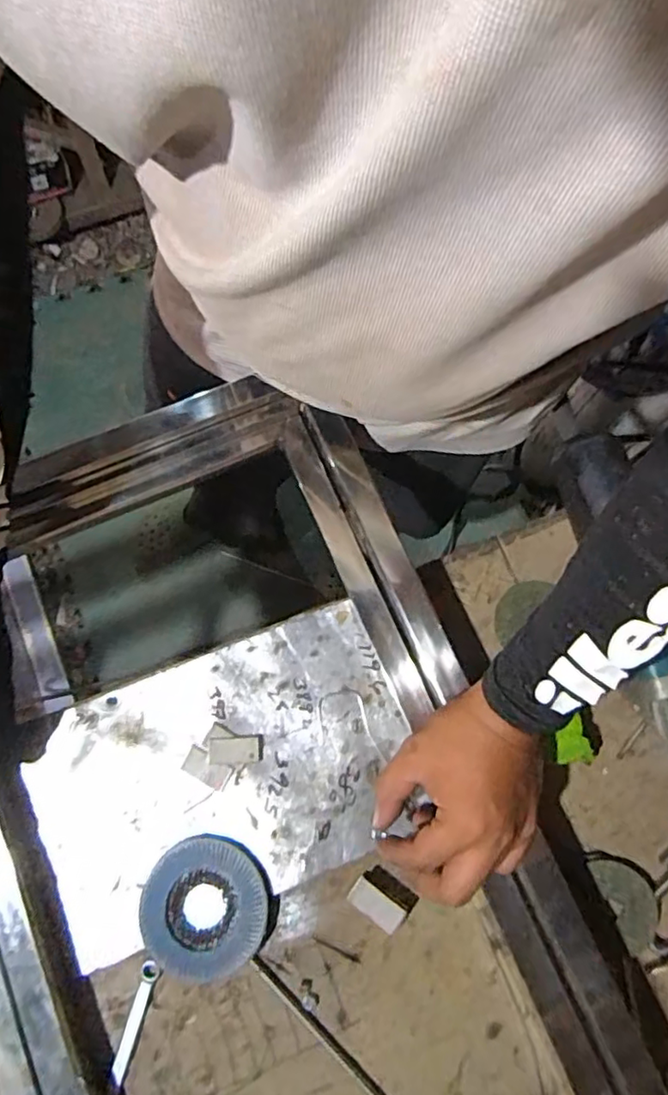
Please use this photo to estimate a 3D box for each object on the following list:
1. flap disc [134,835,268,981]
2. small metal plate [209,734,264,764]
[{"bbox_3d":[-0.098,0.269,0.458,0.093,0.020,0.094,0,78,-1],"label":"flap disc"},{"bbox_3d":[-0.079,0.163,0.496,0.042,0.005,0.021,-3,78,-1],"label":"small metal plate"}]

